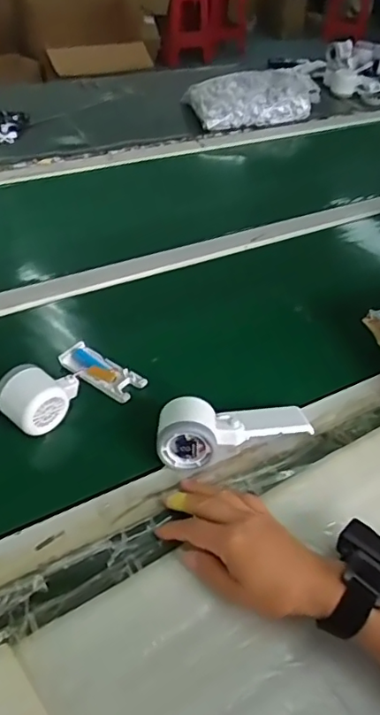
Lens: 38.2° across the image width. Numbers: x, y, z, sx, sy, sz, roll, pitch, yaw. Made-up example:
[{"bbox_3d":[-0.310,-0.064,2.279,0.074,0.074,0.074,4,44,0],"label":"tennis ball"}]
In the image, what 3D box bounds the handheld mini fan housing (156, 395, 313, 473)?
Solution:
[{"bbox_3d":[0.047,0.069,0.561,0.165,0.051,0.063,-8,46,-14],"label":"handheld mini fan housing"}]

